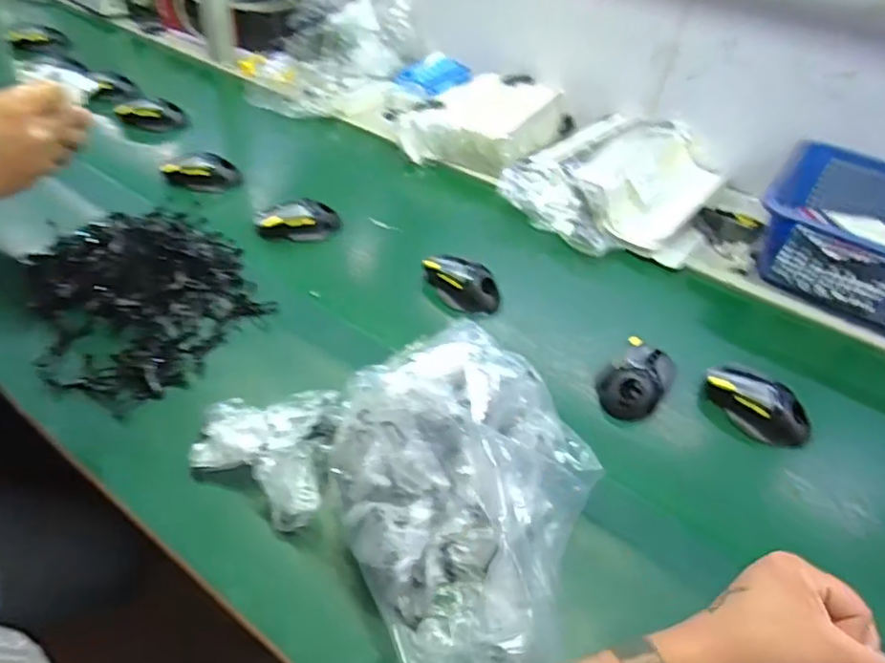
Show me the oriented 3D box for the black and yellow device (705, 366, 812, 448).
[{"bbox_3d":[0.349,0.079,0.652,0.056,0.045,0.111,-22,51,-27],"label":"black and yellow device"}]

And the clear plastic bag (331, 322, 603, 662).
[{"bbox_3d":[0.027,0.130,0.499,0.215,0.128,0.241,-18,49,-24],"label":"clear plastic bag"}]

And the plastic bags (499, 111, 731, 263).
[{"bbox_3d":[0.275,-0.242,0.928,0.296,0.097,0.346,22,45,15],"label":"plastic bags"}]

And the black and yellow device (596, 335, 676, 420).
[{"bbox_3d":[0.220,0.059,0.671,0.066,0.056,0.095,34,49,25],"label":"black and yellow device"}]

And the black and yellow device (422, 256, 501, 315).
[{"bbox_3d":[0.023,-0.064,0.758,0.110,0.037,0.058,30,48,22],"label":"black and yellow device"}]

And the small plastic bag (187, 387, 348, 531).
[{"bbox_3d":[-0.170,0.106,0.559,0.128,0.042,0.133,9,44,1],"label":"small plastic bag"}]

